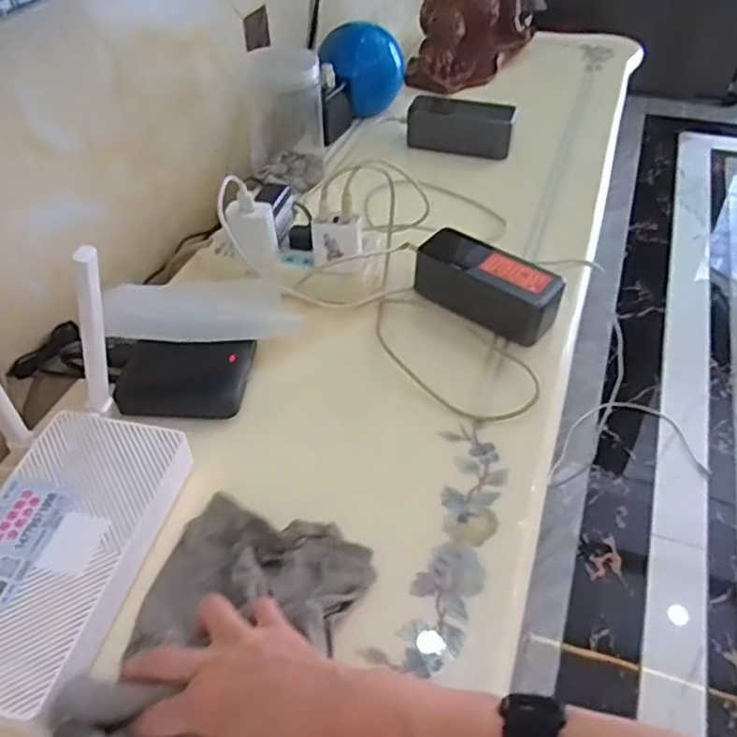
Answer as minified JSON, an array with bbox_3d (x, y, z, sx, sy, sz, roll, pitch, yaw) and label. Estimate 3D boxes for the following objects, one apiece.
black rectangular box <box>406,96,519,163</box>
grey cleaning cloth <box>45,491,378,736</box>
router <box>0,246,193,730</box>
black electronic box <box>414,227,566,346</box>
[{"bbox_3d":[0.117,-0.312,0.876,0.132,0.056,0.041,10,46,13],"label":"black rectangular box"},{"bbox_3d":[-0.098,0.156,0.414,0.124,0.034,0.201,25,43,25],"label":"grey cleaning cloth"},{"bbox_3d":[-0.213,0.069,0.402,0.126,0.163,0.250,6,45,8],"label":"router"},{"bbox_3d":[0.110,-0.078,0.631,0.134,0.050,0.053,29,52,28],"label":"black electronic box"}]

